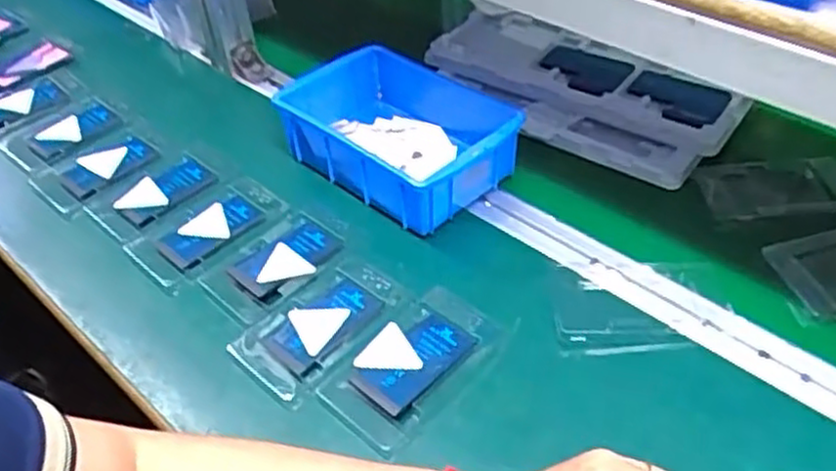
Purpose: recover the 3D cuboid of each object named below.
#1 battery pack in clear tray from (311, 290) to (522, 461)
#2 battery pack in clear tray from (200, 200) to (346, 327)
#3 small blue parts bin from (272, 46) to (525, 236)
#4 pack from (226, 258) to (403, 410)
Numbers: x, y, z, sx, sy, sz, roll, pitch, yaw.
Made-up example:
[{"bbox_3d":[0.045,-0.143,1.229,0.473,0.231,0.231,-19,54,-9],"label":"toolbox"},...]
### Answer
[{"bbox_3d":[-0.004,0.089,0.538,0.083,0.013,0.130,30,54,30],"label":"battery pack in clear tray"},{"bbox_3d":[-0.116,0.019,0.624,0.078,0.015,0.121,32,55,31],"label":"battery pack in clear tray"},{"bbox_3d":[-0.017,-0.100,0.697,0.210,0.059,0.147,32,56,32],"label":"small blue parts bin"},{"bbox_3d":[-0.073,0.068,0.573,0.077,0.011,0.126,32,56,32],"label":"pack"}]

